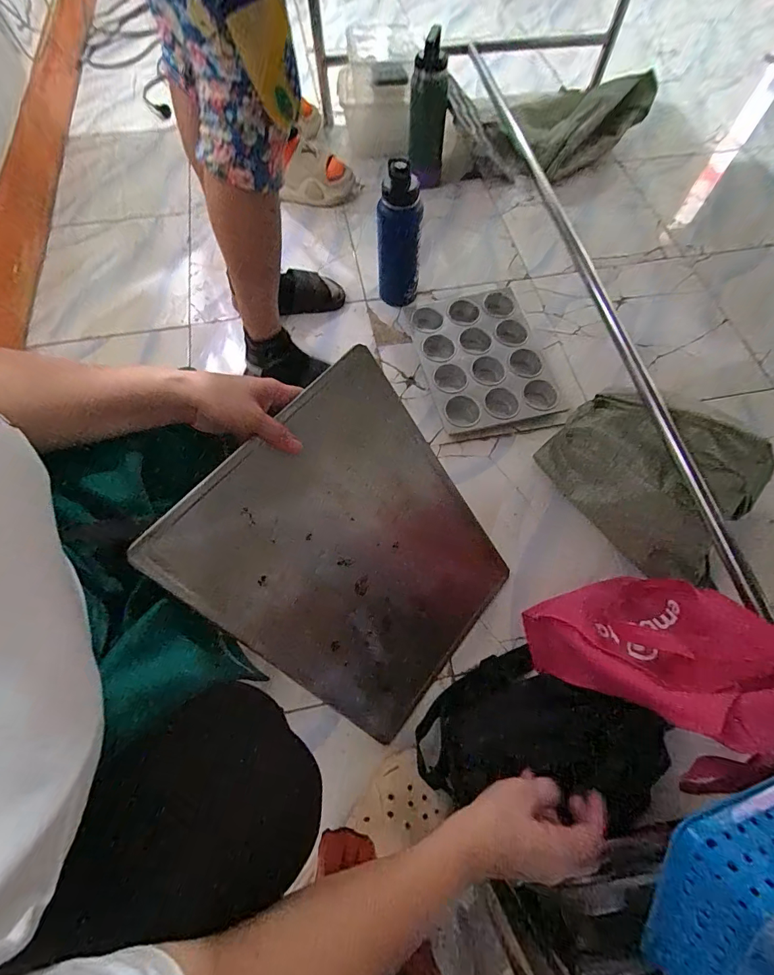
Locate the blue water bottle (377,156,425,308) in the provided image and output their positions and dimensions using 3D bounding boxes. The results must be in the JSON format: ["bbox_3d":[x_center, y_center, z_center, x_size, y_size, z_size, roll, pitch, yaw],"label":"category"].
[{"bbox_3d":[0.024,-0.493,0.799,0.085,0.245,0.096,-1,65,-2],"label":"blue water bottle"}]

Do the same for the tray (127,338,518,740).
[{"bbox_3d":[-0.017,0.102,0.516,0.327,0.442,0.025,-48,31,-18],"label":"tray"}]

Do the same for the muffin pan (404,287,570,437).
[{"bbox_3d":[0.194,-0.276,0.836,0.244,0.029,0.341,-10,66,-7],"label":"muffin pan"}]

